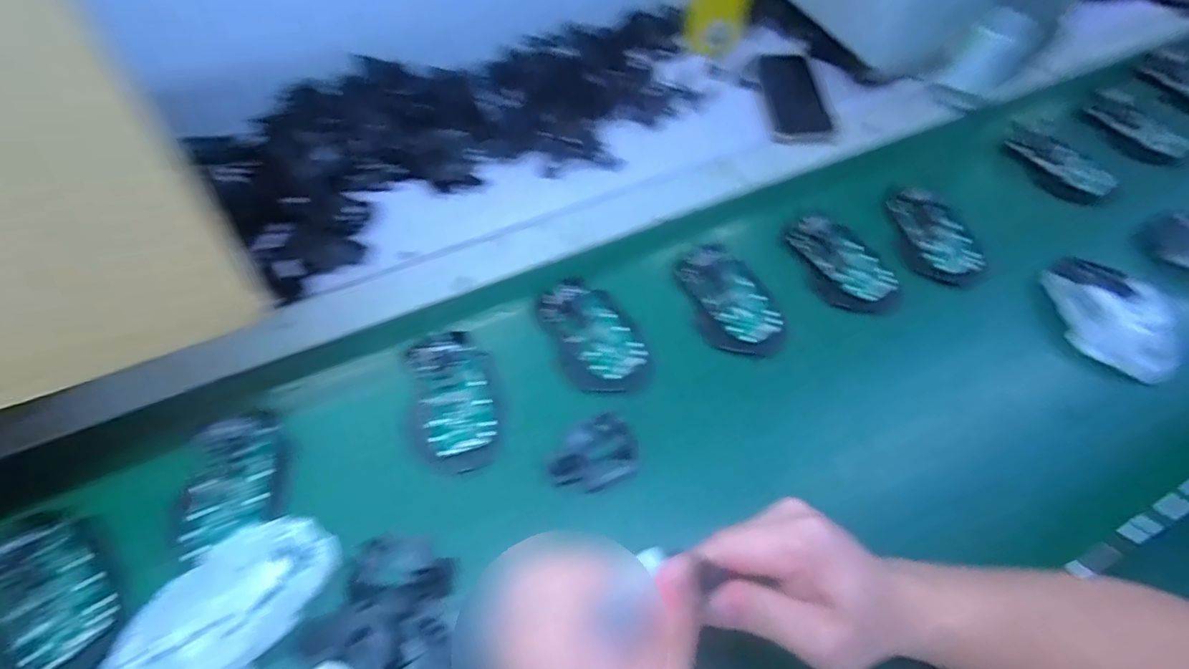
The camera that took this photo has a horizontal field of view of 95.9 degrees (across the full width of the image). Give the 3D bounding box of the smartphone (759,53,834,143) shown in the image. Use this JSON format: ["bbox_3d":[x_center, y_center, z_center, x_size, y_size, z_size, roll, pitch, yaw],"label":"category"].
[{"bbox_3d":[0.233,-0.282,0.627,0.065,0.011,0.159,0,59,-1],"label":"smartphone"}]

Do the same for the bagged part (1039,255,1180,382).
[{"bbox_3d":[0.449,-0.017,0.461,0.066,0.033,0.113,-7,62,-7],"label":"bagged part"}]

